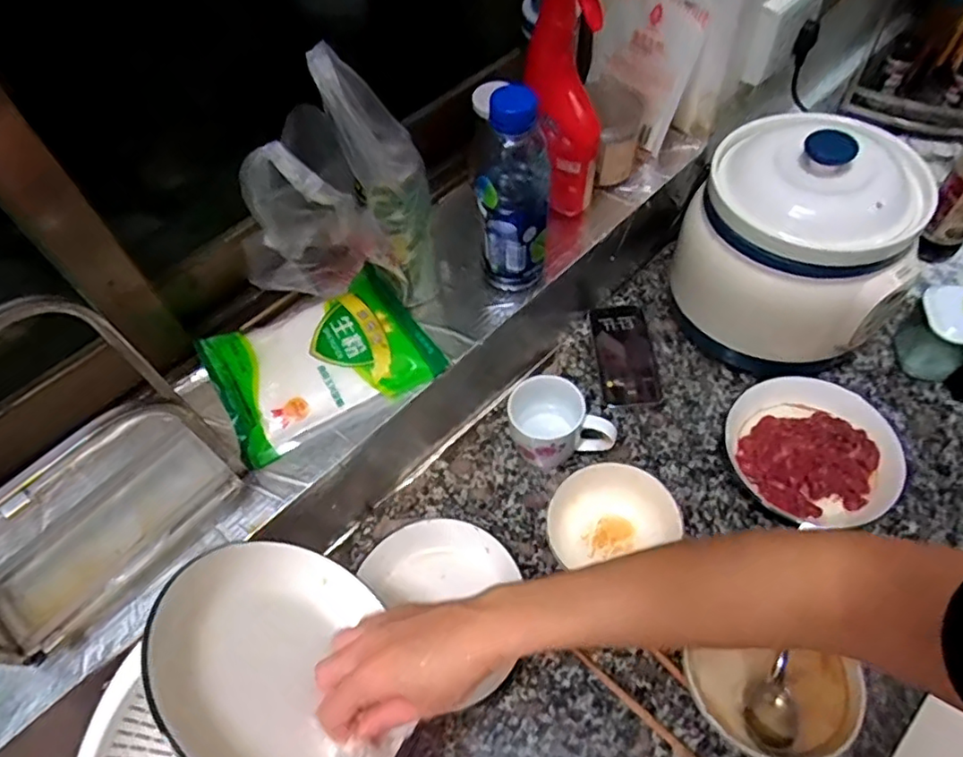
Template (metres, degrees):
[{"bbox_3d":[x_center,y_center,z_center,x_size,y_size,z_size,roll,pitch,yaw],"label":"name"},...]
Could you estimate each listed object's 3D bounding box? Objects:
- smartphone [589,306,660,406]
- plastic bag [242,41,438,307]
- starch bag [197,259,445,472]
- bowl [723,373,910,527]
[{"bbox_3d":[0.177,-0.029,0.755,0.066,0.011,0.139,-7,60,5],"label":"smartphone"},{"bbox_3d":[-0.136,-0.153,0.557,0.178,0.260,0.137,-27,57,-13],"label":"plastic bag"},{"bbox_3d":[-0.162,-0.022,0.615,0.207,0.026,0.143,-28,73,-14],"label":"starch bag"},{"bbox_3d":[0.359,0.073,0.653,0.171,0.043,0.162,-2,55,4],"label":"bowl"}]

